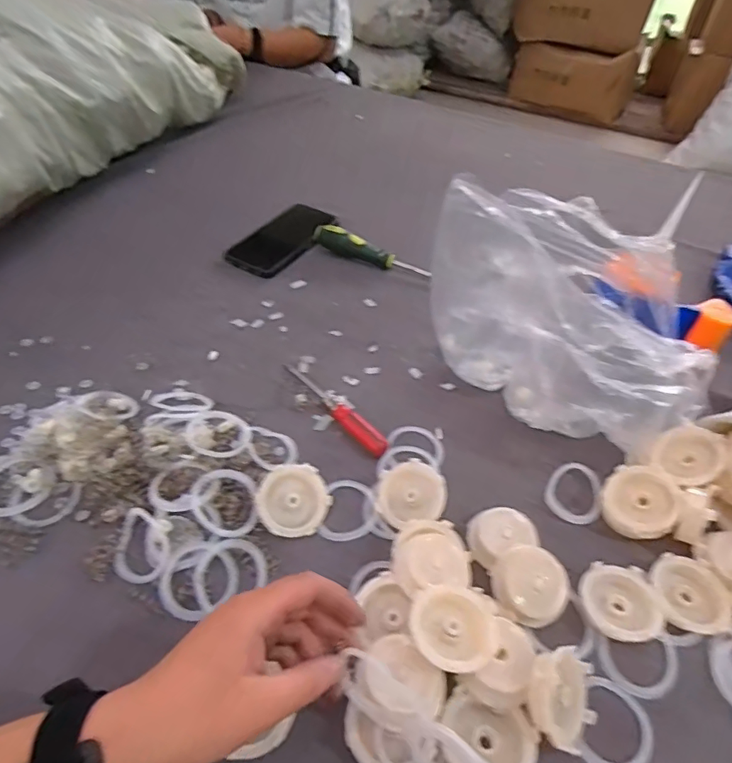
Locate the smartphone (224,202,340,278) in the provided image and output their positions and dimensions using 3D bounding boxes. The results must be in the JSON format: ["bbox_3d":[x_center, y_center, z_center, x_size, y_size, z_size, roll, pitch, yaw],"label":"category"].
[{"bbox_3d":[-0.104,-0.190,0.668,0.069,0.011,0.157,37,59,12],"label":"smartphone"}]

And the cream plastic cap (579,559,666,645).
[{"bbox_3d":[0.182,0.160,0.364,0.055,0.021,0.052,3,46,-3],"label":"cream plastic cap"}]

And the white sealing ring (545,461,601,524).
[{"bbox_3d":[0.180,0.095,0.432,0.045,0.006,0.059,25,49,17],"label":"white sealing ring"}]

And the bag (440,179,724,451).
[{"bbox_3d":[0.197,-0.052,0.458,0.184,0.176,0.230,-24,53,-25],"label":"bag"}]

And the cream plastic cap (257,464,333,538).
[{"bbox_3d":[-0.058,0.095,0.396,0.054,0.014,0.053,8,68,-20],"label":"cream plastic cap"}]

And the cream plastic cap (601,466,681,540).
[{"bbox_3d":[0.223,0.098,0.409,0.056,0.017,0.056,-10,60,17],"label":"cream plastic cap"}]

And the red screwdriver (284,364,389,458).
[{"bbox_3d":[-0.033,0.022,0.480,0.024,0.017,0.144,-32,57,-30],"label":"red screwdriver"}]

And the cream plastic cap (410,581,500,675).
[{"bbox_3d":[0.056,0.154,0.318,0.053,0.012,0.048,9,47,5],"label":"cream plastic cap"}]

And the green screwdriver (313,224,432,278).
[{"bbox_3d":[0.005,-0.167,0.645,0.155,0.028,0.028,18,48,12],"label":"green screwdriver"}]

